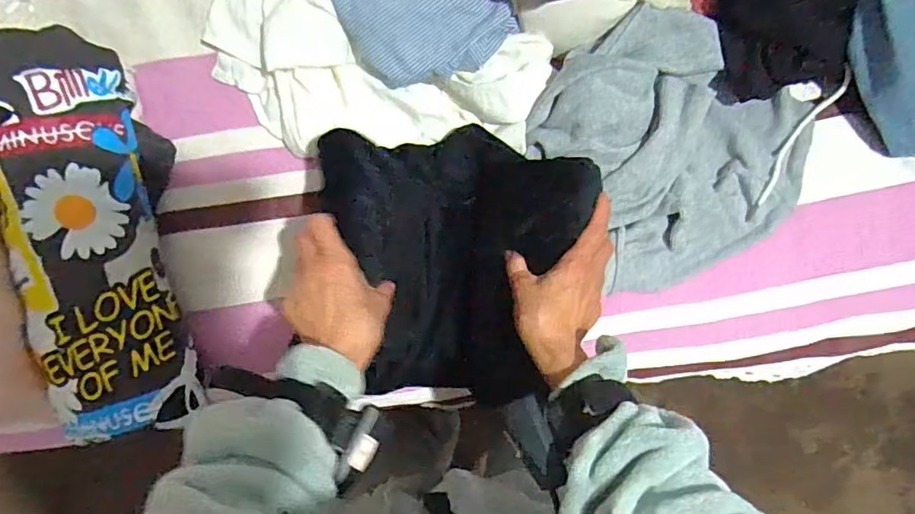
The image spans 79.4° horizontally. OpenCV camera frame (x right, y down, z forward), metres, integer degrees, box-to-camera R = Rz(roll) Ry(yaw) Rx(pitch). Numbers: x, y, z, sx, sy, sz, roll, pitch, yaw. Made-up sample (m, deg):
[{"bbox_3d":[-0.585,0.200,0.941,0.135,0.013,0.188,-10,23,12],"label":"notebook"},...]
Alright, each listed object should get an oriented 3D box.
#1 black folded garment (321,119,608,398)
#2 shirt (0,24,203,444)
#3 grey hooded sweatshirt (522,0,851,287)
[{"bbox_3d":[-0.009,0.011,0.538,0.254,0.046,0.261,7,92,0],"label":"black folded garment"},{"bbox_3d":[-0.342,-0.022,0.515,0.133,0.101,0.380,-16,92,0],"label":"shirt"},{"bbox_3d":[0.230,-0.115,0.537,0.274,0.068,0.254,-33,92,1],"label":"grey hooded sweatshirt"}]

